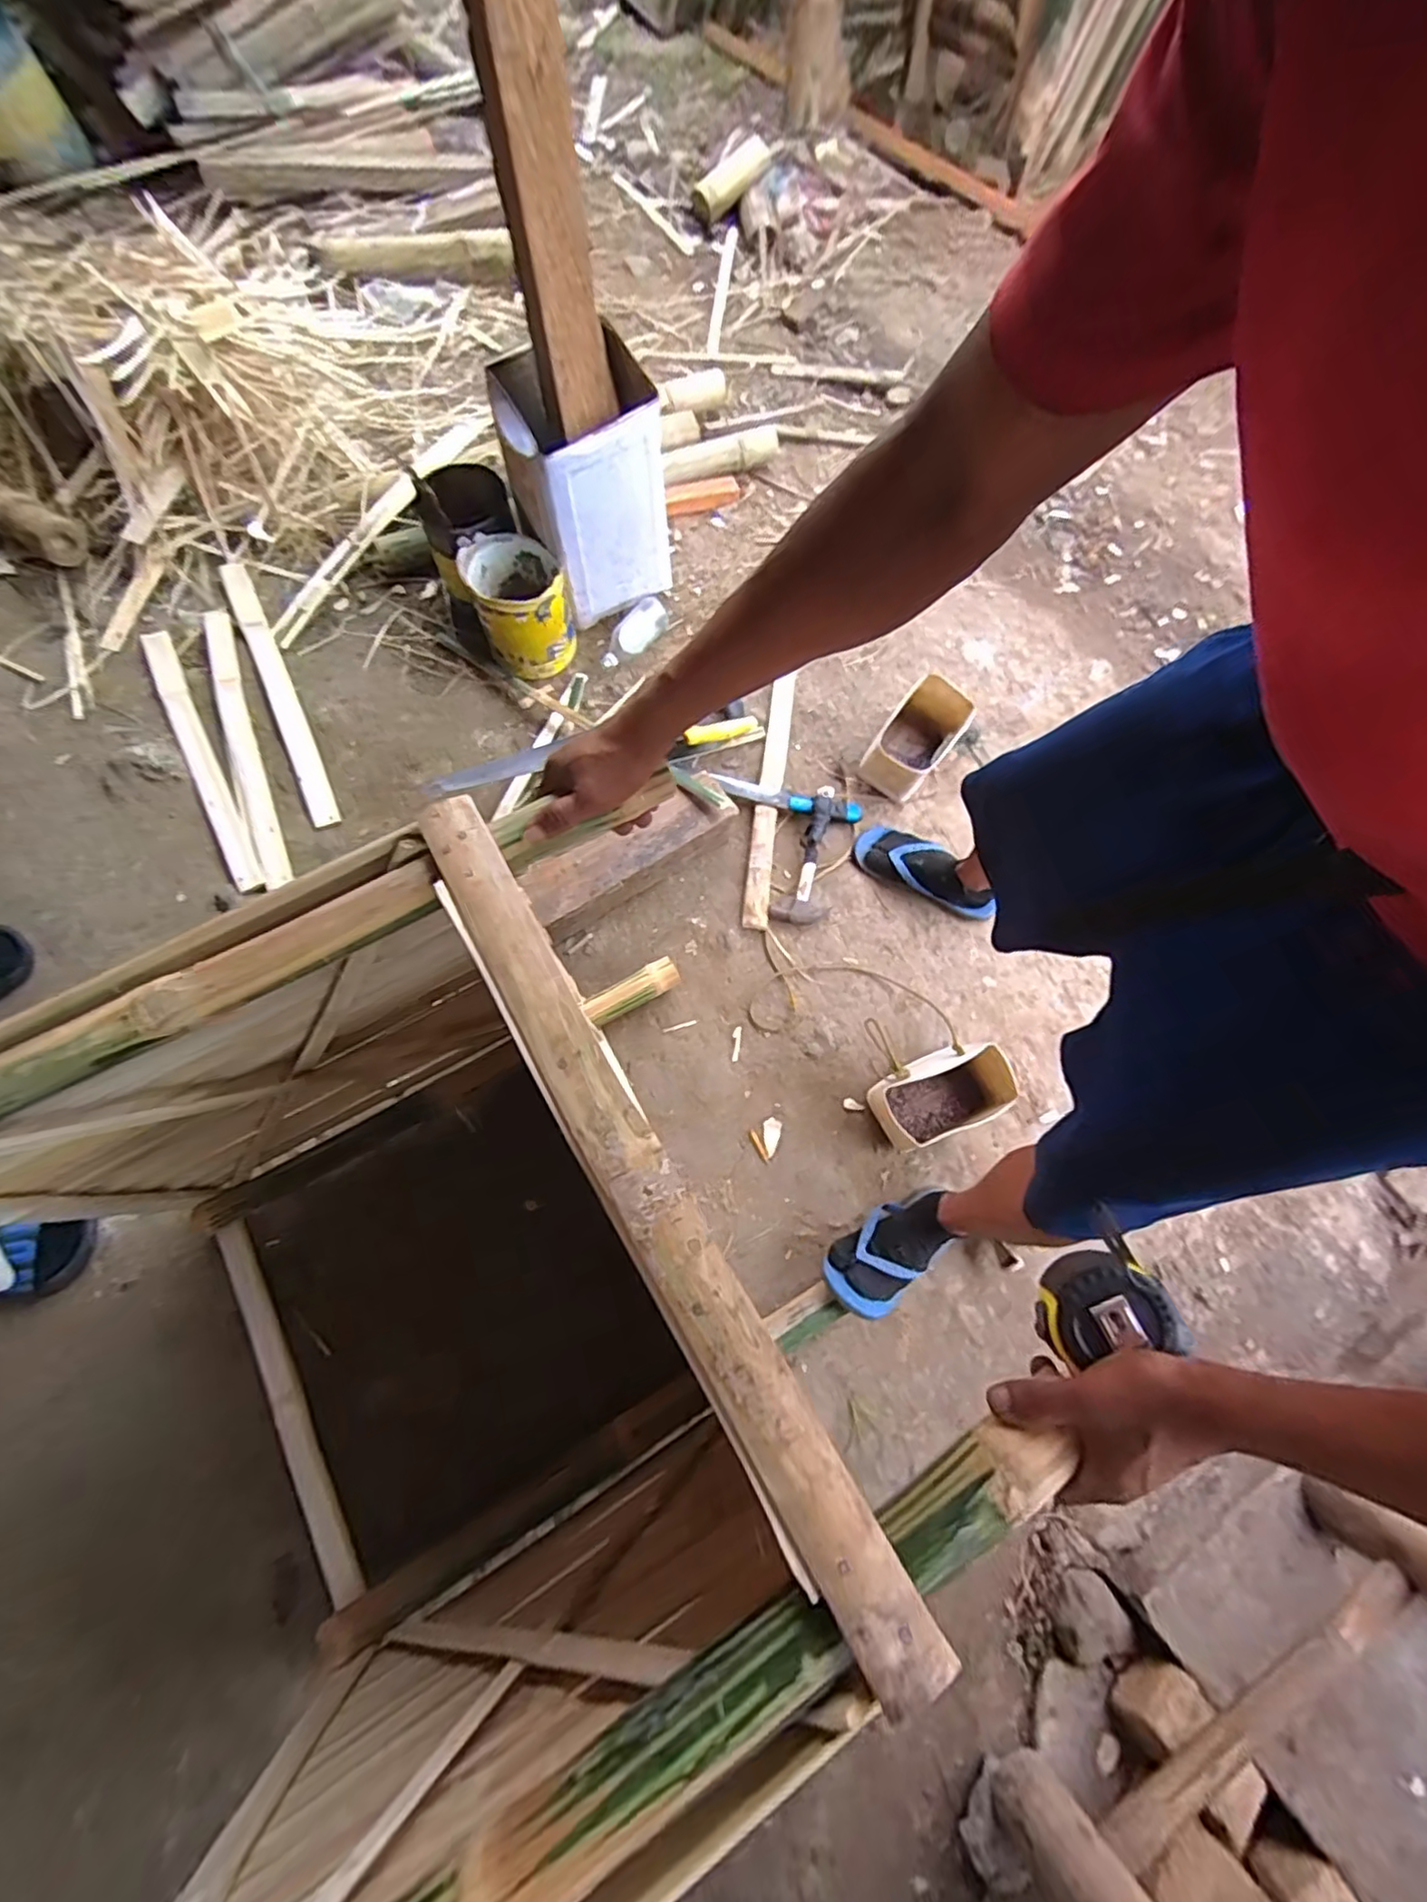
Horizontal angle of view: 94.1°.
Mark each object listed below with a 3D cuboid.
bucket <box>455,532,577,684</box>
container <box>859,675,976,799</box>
[{"bbox_3d":[-0.354,-0.638,1.232,0.167,0.177,0.167,-23,75,-8],"label":"bucket"},{"bbox_3d":[0.380,-0.401,1.233,0.124,0.096,0.228,36,75,9],"label":"container"}]

